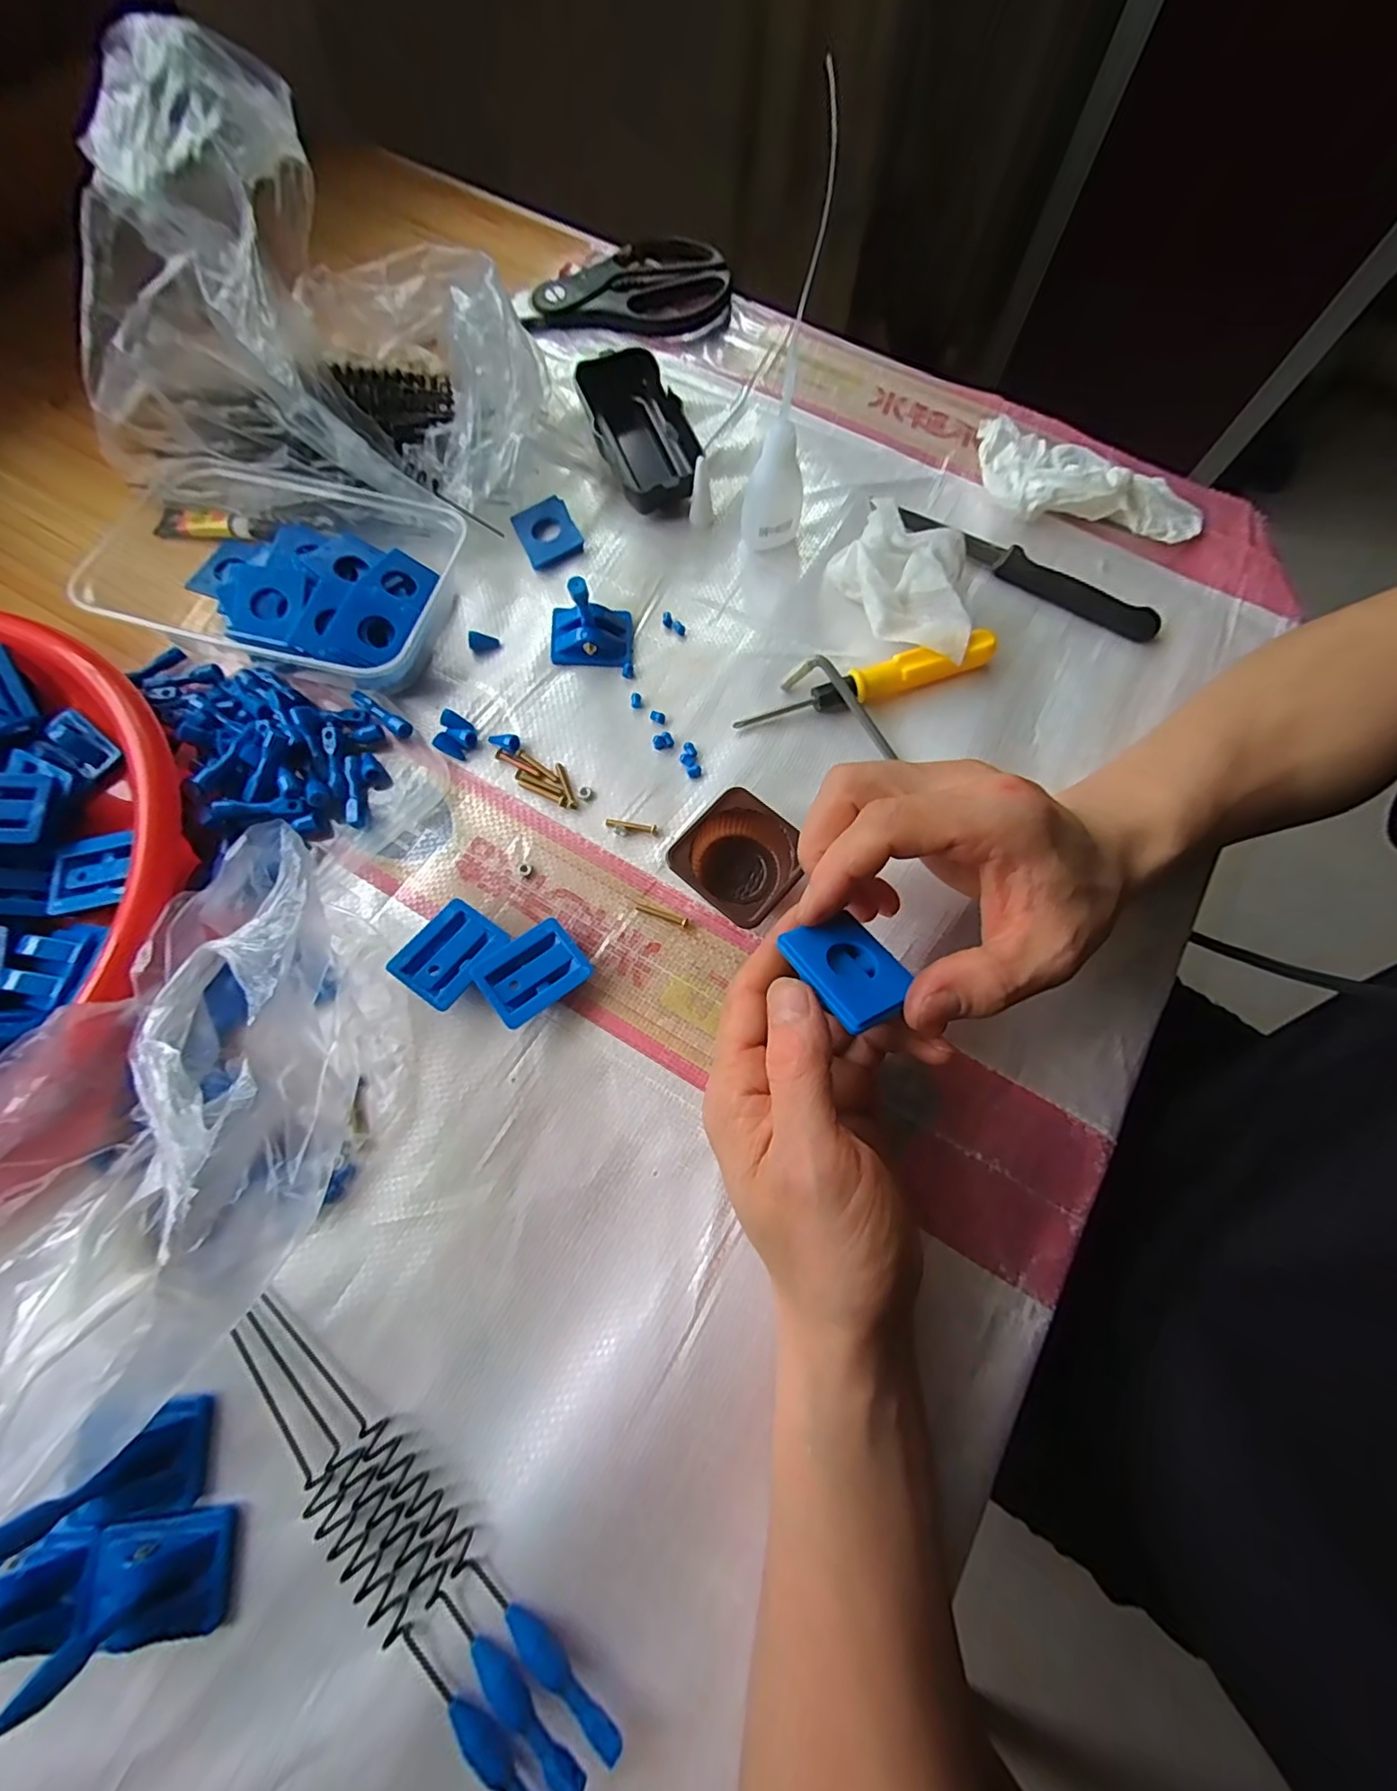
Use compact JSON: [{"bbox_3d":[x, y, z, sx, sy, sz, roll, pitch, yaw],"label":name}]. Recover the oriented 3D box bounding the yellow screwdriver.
[{"bbox_3d":[0.090,-0.112,0.319,0.141,0.021,0.017,-17,74,-6],"label":"yellow screwdriver"}]

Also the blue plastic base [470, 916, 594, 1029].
[{"bbox_3d":[-0.075,0.035,0.274,0.044,0.017,0.036,-37,77,-11],"label":"blue plastic base"}]

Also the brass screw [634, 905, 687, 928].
[{"bbox_3d":[-0.018,0.009,0.289,0.026,0.004,0.005,19,74,5],"label":"brass screw"}]

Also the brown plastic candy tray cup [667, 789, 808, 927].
[{"bbox_3d":[0.020,-0.016,0.286,0.053,0.025,0.053,40,76,11],"label":"brown plastic candy tray cup"}]

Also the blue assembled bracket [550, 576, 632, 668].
[{"bbox_3d":[-0.060,-0.149,0.318,0.044,0.043,0.032,0,73,-1],"label":"blue assembled bracket"}]

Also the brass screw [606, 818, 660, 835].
[{"bbox_3d":[-0.034,-0.036,0.304,0.027,0.004,0.005,12,73,3],"label":"brass screw"}]

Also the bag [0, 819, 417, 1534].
[{"bbox_3d":[-0.201,0.092,0.225,0.127,0.072,0.225,36,76,10],"label":"bag"}]

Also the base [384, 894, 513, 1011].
[{"bbox_3d":[-0.114,0.027,0.276,0.035,0.016,0.044,35,76,9],"label":"base"}]

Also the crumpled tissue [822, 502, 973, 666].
[{"bbox_3d":[0.113,-0.167,0.326,0.051,0.043,0.098,-20,74,-7],"label":"crumpled tissue"}]

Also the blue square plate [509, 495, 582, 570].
[{"bbox_3d":[-0.089,-0.213,0.353,0.032,0.010,0.040,-25,75,-8],"label":"blue square plate"}]

